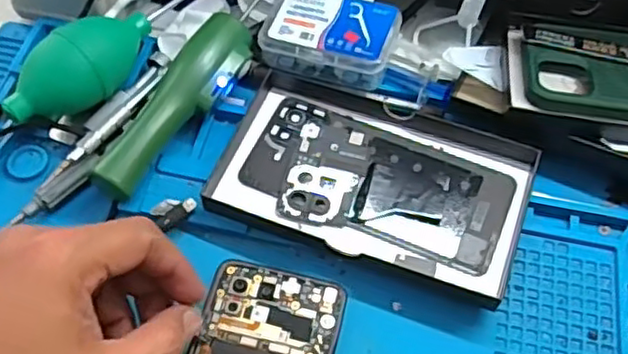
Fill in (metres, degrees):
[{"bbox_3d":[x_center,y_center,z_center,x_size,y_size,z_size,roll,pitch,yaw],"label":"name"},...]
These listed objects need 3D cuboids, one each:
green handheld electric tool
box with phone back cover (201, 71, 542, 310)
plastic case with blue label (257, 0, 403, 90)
[{"bbox_3d":[-0.085,-0.046,0.417,0.037,0.026,0.137,28,62,16],"label":"green handheld electric tool"},{"bbox_3d":[0.036,0.001,0.408,0.179,0.023,0.112,19,60,11],"label":"box with phone back cover"},{"bbox_3d":[0.011,-0.093,0.445,0.085,0.034,0.051,15,59,8],"label":"plastic case with blue label"}]

